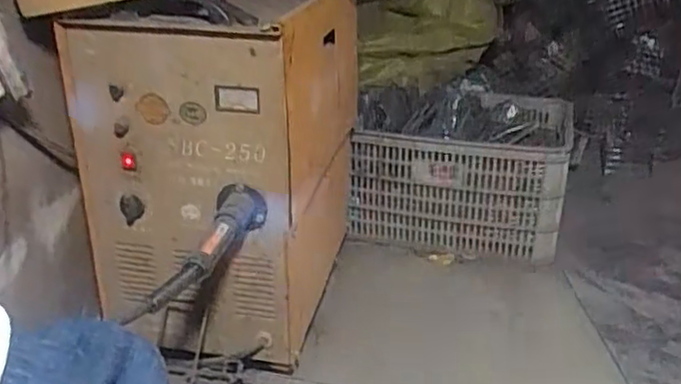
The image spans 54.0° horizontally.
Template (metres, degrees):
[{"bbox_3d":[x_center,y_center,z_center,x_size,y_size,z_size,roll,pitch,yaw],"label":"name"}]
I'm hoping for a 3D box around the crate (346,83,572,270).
[{"bbox_3d":[0.342,-0.058,1.876,0.554,0.355,0.451,7,26,12],"label":"crate"}]

